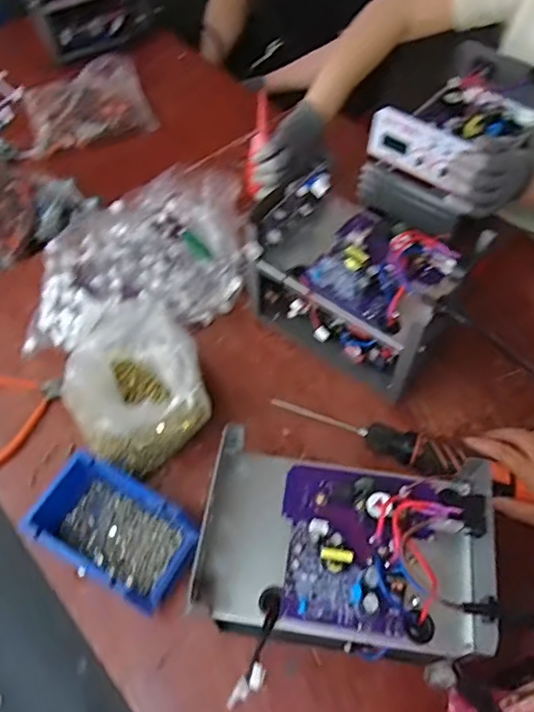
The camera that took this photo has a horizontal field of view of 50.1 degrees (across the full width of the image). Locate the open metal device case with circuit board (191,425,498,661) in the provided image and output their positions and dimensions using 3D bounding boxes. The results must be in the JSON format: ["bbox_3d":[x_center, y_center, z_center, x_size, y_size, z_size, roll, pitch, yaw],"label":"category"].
[{"bbox_3d":[0.063,0.157,0.487,0.238,0.075,0.152,8,59,6],"label":"open metal device case with circuit board"}]

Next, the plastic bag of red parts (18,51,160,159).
[{"bbox_3d":[-0.373,-0.500,1.140,0.262,0.062,0.205,-22,61,-12],"label":"plastic bag of red parts"}]

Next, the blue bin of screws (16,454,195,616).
[{"bbox_3d":[-0.159,0.185,0.608,0.158,0.069,0.101,26,63,16],"label":"blue bin of screws"}]

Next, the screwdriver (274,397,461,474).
[{"bbox_3d":[0.119,0.086,0.673,0.220,0.027,0.037,23,62,15],"label":"screwdriver"}]

